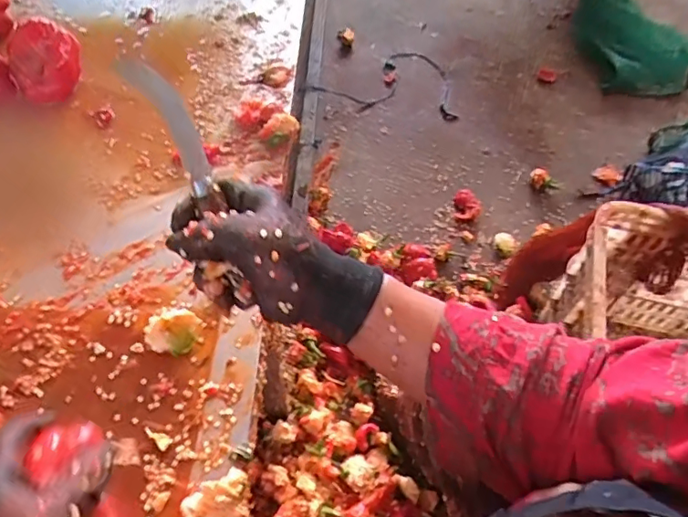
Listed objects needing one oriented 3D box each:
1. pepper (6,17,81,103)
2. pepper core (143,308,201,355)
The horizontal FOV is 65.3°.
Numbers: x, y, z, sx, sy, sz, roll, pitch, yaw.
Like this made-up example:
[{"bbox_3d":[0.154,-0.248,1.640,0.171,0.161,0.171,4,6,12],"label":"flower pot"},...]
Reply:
[{"bbox_3d":[-0.350,-0.232,0.627,0.080,0.067,0.060,-25,61,-18],"label":"pepper"},{"bbox_3d":[-0.152,0.065,0.477,0.038,0.029,0.038,1,56,-2],"label":"pepper core"}]

